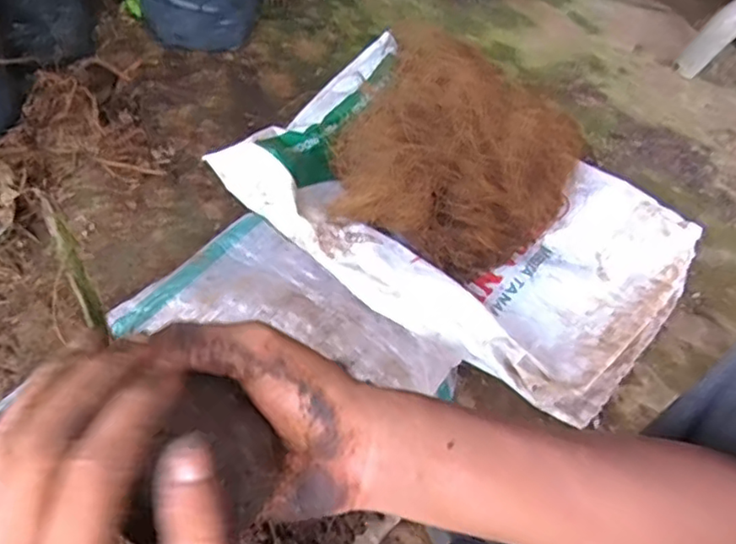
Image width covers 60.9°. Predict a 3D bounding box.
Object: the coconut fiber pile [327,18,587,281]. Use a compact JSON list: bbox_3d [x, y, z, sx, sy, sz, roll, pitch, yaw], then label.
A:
[{"bbox_3d":[0.102,-0.133,0.667,0.253,0.152,0.257,16,58,6],"label":"coconut fiber pile"}]

